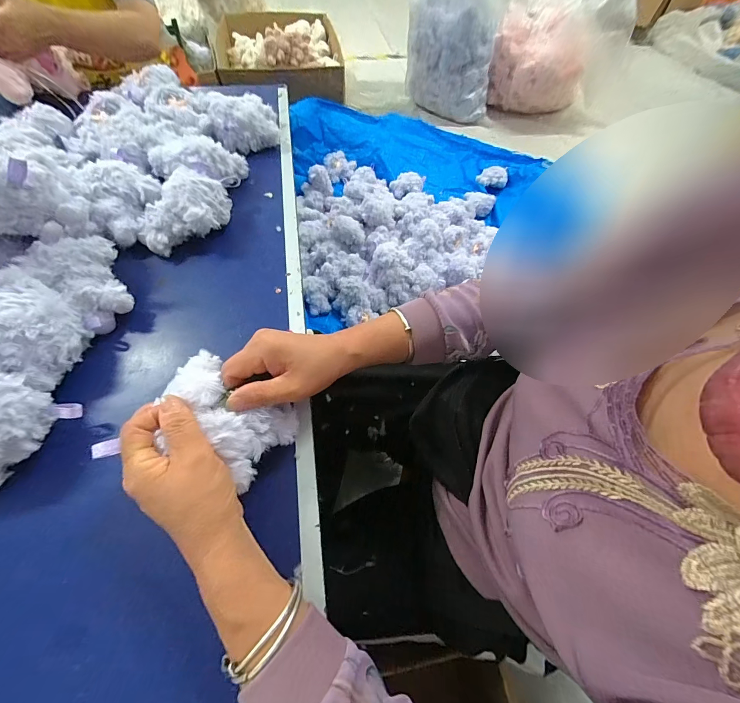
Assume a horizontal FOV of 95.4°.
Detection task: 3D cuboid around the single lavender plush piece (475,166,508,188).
[{"bbox_3d":[0.523,-0.745,1.430,0.124,0.050,0.083,0,61,-3],"label":"single lavender plush piece"}]

